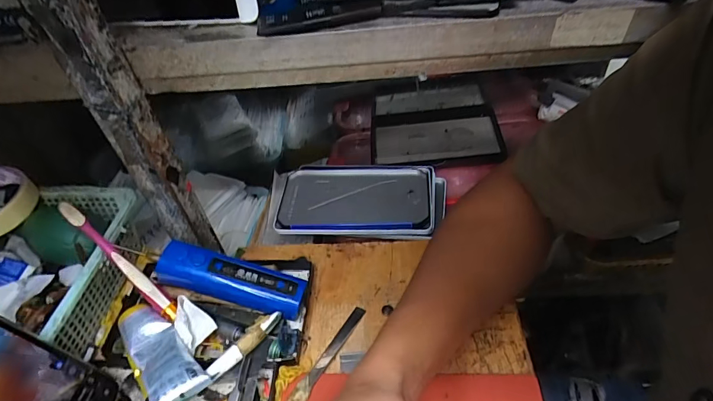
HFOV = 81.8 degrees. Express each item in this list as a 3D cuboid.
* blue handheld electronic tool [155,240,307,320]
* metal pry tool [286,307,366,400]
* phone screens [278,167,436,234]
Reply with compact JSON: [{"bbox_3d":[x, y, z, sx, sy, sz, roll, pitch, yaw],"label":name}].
[{"bbox_3d":[-0.112,0.072,0.374,0.130,0.029,0.032,16,46,-2],"label":"blue handheld electronic tool"},{"bbox_3d":[-0.030,0.139,0.350,0.013,0.008,0.125,20,50,25],"label":"metal pry tool"},{"bbox_3d":[-0.001,-0.006,0.502,0.186,0.011,0.111,0,45,8],"label":"phone screens"}]

